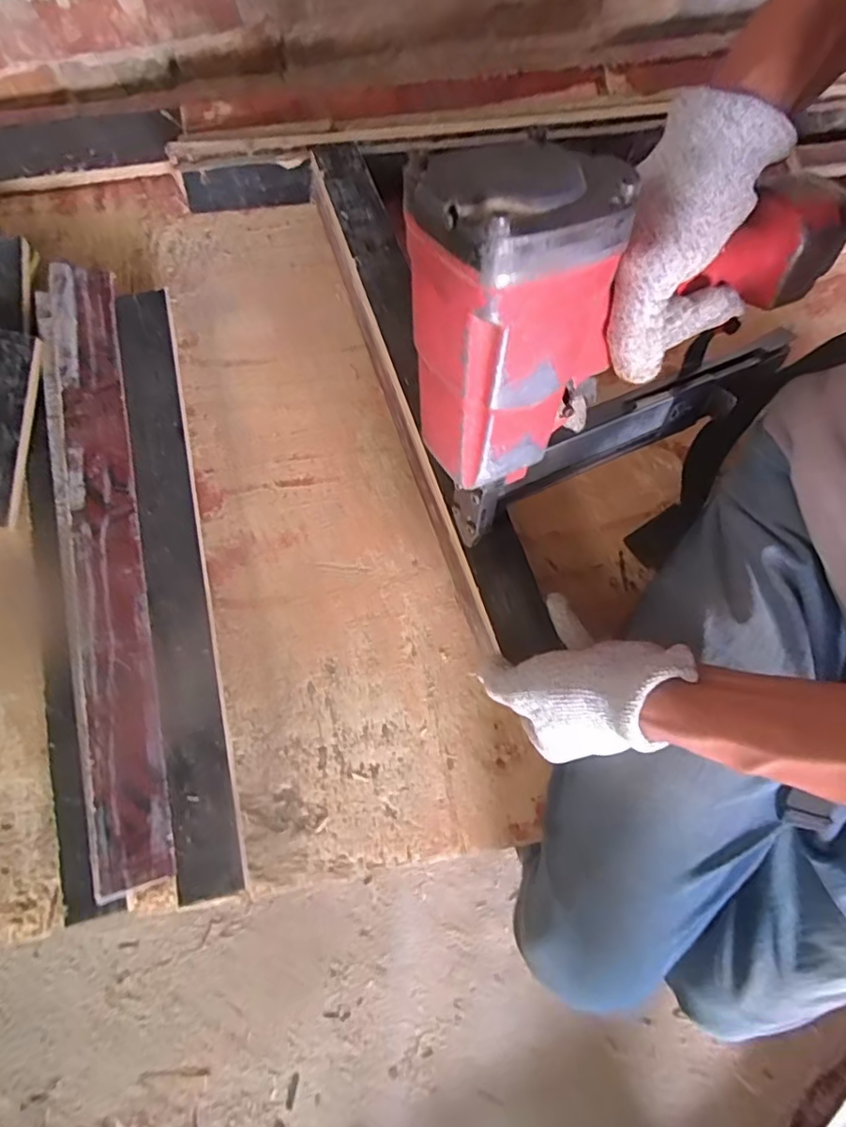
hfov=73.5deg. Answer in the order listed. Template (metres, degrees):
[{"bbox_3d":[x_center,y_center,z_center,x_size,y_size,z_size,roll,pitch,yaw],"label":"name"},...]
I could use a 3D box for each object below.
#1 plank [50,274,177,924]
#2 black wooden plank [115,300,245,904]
[{"bbox_3d":[-0.245,-0.017,0.435,0.049,0.009,0.491,-5,75,-28],"label":"plank"},{"bbox_3d":[-0.200,-0.002,0.451,0.043,0.010,0.491,-8,76,-19],"label":"black wooden plank"}]

